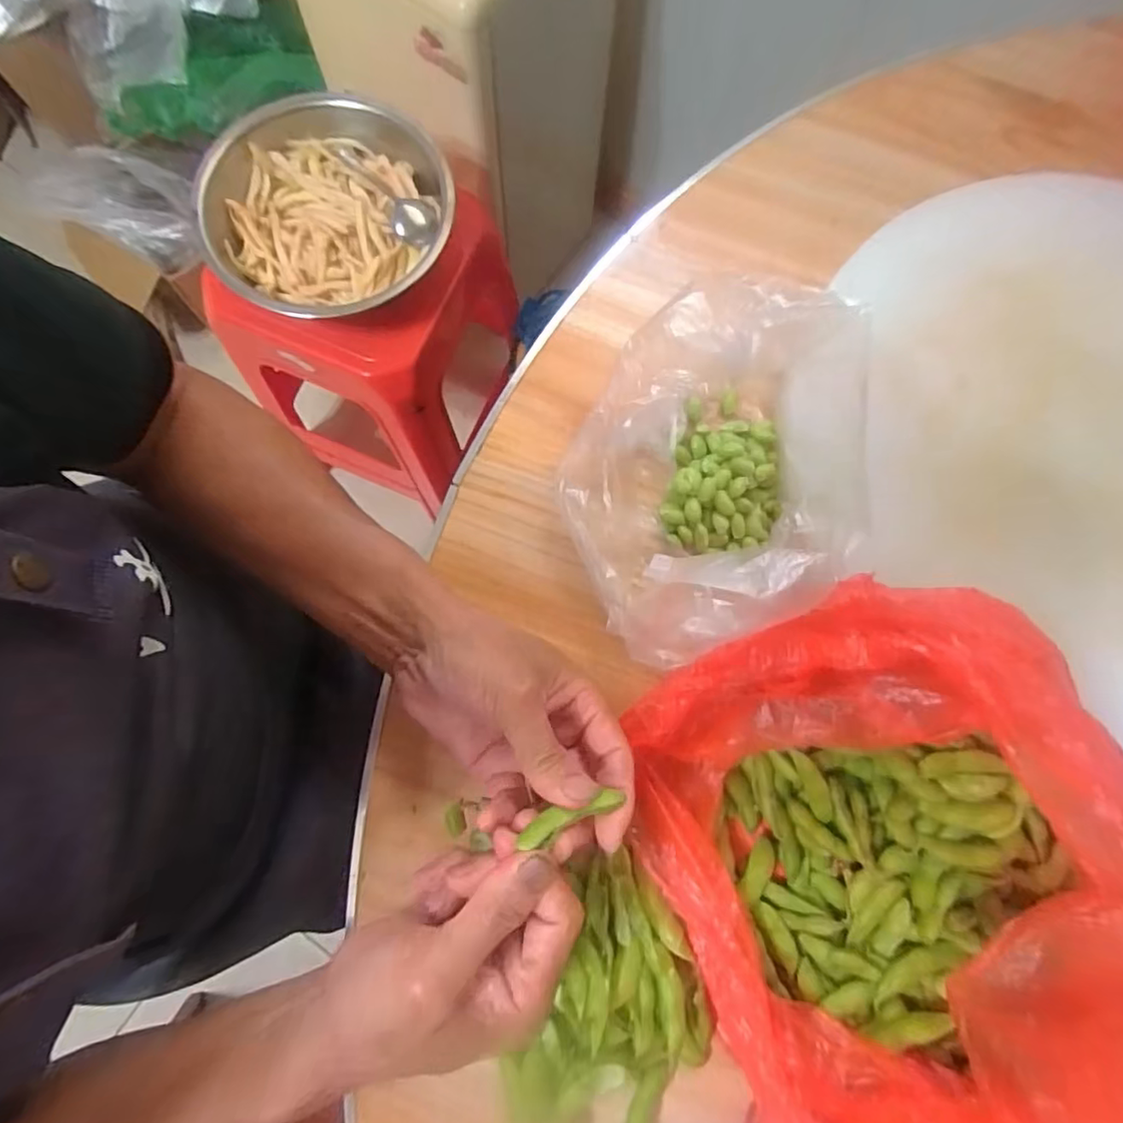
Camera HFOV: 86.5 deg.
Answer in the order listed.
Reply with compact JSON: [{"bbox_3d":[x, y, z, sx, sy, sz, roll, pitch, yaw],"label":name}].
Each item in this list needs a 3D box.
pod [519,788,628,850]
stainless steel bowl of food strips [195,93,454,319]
[{"bbox_3d":[0.004,0.116,0.269,0.046,0.008,0.013,-18,78,-13],"label":"pod"},{"bbox_3d":[-0.281,-0.422,0.688,0.277,0.063,0.272,0,78,1],"label":"stainless steel bowl of food strips"}]

